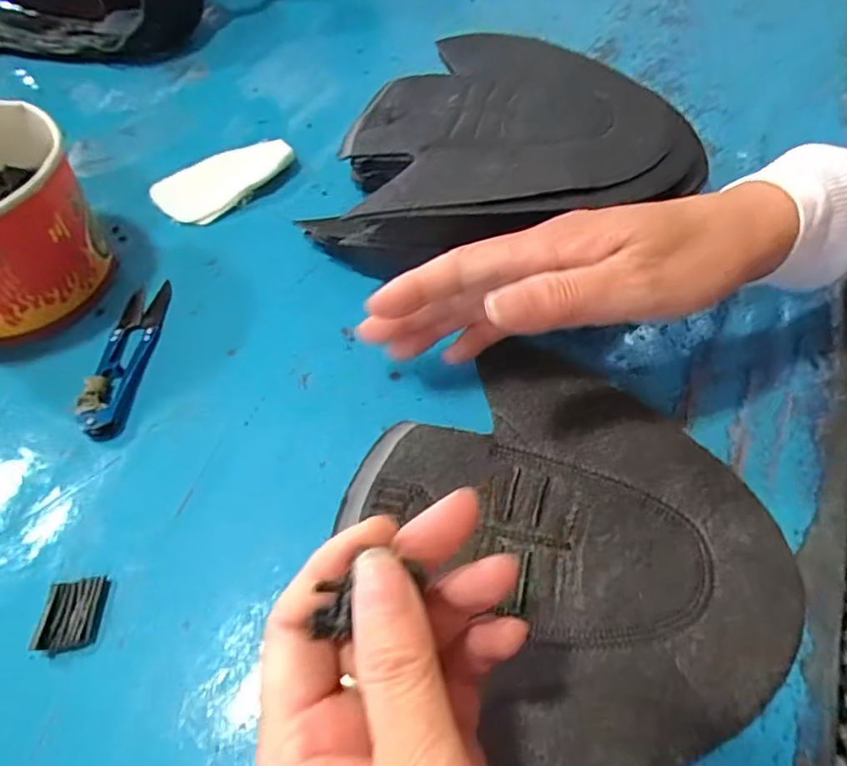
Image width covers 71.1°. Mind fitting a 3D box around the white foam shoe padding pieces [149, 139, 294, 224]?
[{"bbox_3d":[-0.135,-0.143,0.411,0.050,0.013,0.098,34,63,26],"label":"white foam shoe padding pieces"}]

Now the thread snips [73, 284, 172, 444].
[{"bbox_3d":[-0.159,-0.017,0.316,0.024,0.011,0.105,-2,53,4],"label":"thread snips"}]

